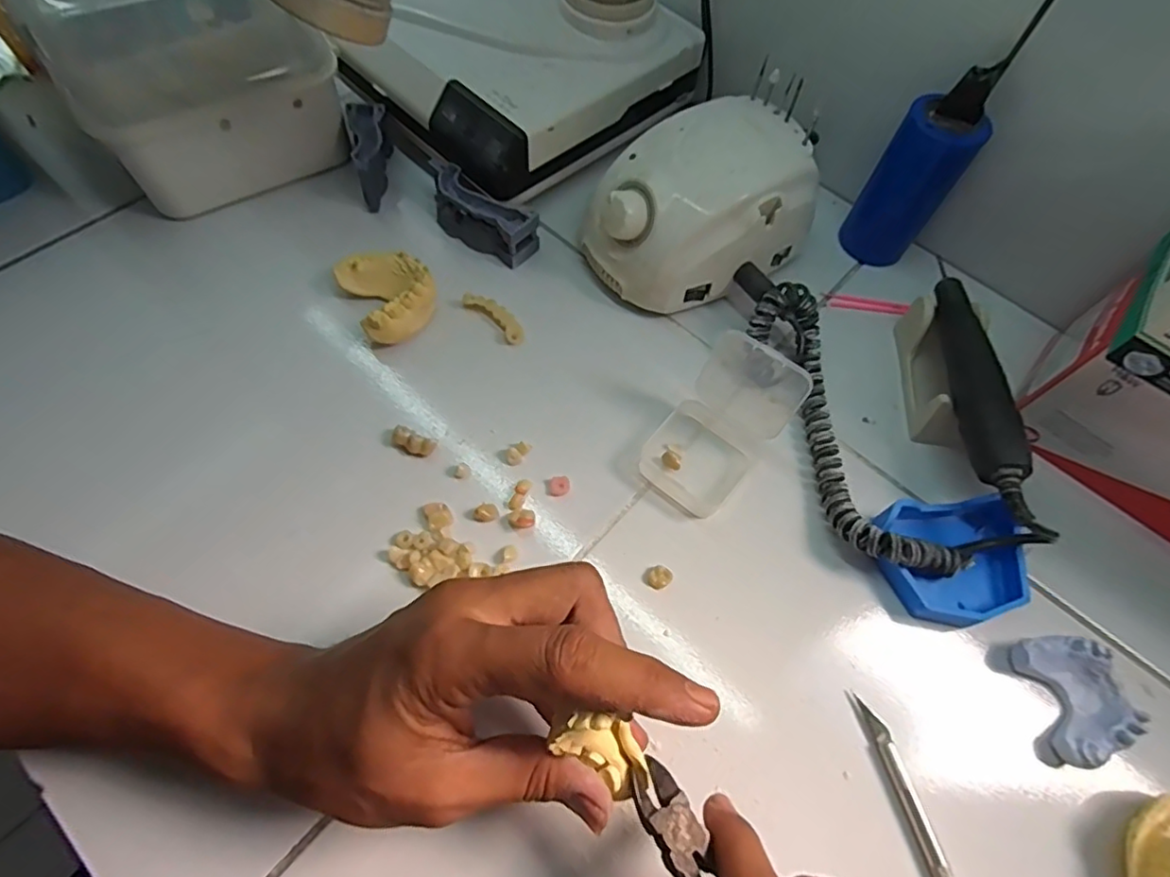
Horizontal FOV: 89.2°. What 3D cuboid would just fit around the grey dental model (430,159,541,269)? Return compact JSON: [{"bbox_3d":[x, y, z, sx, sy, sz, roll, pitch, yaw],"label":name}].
[{"bbox_3d":[-0.073,-0.155,0.416,0.079,0.035,0.031,30,65,12],"label":"grey dental model"}]

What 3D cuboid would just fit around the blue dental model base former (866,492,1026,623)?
[{"bbox_3d":[0.203,0.067,0.323,0.081,0.025,0.063,-2,62,-4],"label":"blue dental model base former"}]

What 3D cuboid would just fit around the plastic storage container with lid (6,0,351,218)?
[{"bbox_3d":[-0.296,-0.295,0.417,0.156,0.132,0.233,-34,69,-19],"label":"plastic storage container with lid"}]

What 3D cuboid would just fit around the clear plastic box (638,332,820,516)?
[{"bbox_3d":[0.086,-0.013,0.363,0.060,0.021,0.120,37,66,16],"label":"clear plastic box"}]

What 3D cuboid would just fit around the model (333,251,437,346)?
[{"bbox_3d":[-0.125,-0.094,0.385,0.051,0.029,0.062,-27,67,-16],"label":"model"}]

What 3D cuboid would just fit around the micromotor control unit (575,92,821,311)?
[{"bbox_3d":[0.075,-0.150,0.396,0.136,0.084,0.104,-36,69,-19],"label":"micromotor control unit"}]

